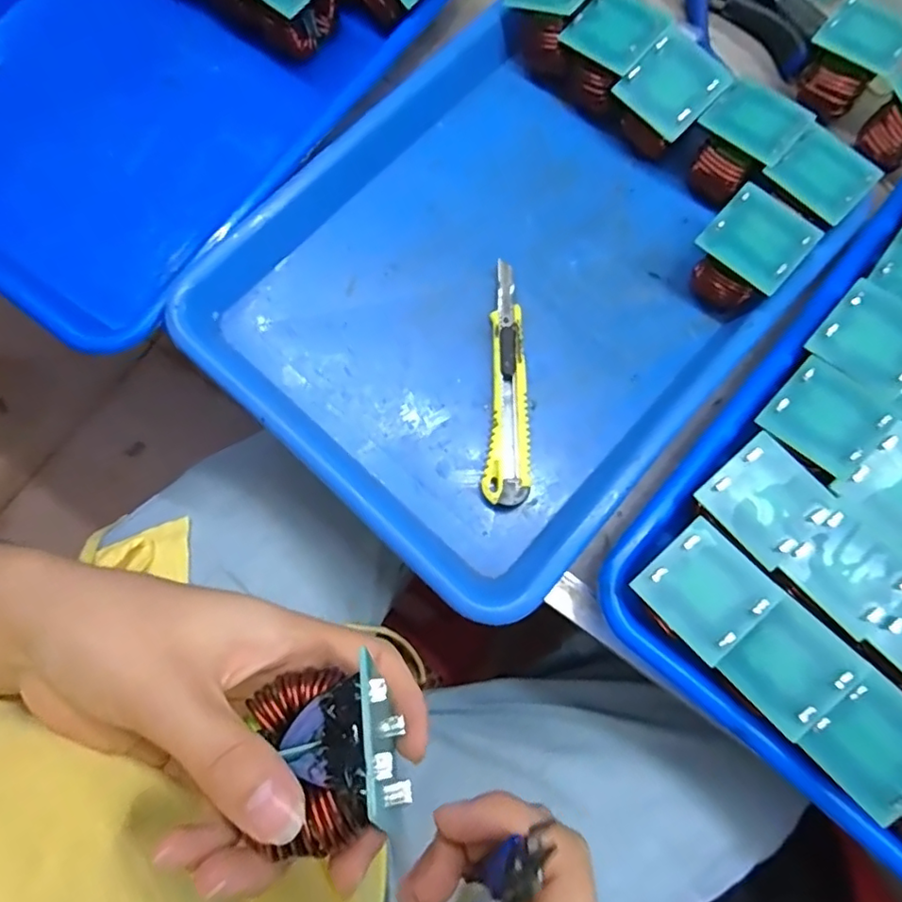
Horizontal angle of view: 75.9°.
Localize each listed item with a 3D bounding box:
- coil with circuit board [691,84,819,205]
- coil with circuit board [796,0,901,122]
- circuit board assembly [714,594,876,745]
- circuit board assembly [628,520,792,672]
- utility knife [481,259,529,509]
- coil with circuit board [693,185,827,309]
[{"bbox_3d":[0.162,-0.171,0.325,0.046,0.045,0.045,43,80,9],"label":"coil with circuit board"},{"bbox_3d":[0.231,-0.227,0.339,0.046,0.042,0.043,35,79,7],"label":"coil with circuit board"},{"bbox_3d":[0.143,0.091,0.242,0.045,0.005,0.041,-44,72,-2],"label":"circuit board assembly"},{"bbox_3d":[0.111,0.060,0.250,0.045,0.012,0.046,-42,80,-9],"label":"circuit board assembly"},{"bbox_3d":[0.030,-0.039,0.319,0.022,0.012,0.139,1,77,-1],"label":"utility knife"},{"bbox_3d":[0.158,-0.105,0.316,0.047,0.046,0.045,42,79,8],"label":"coil with circuit board"}]

